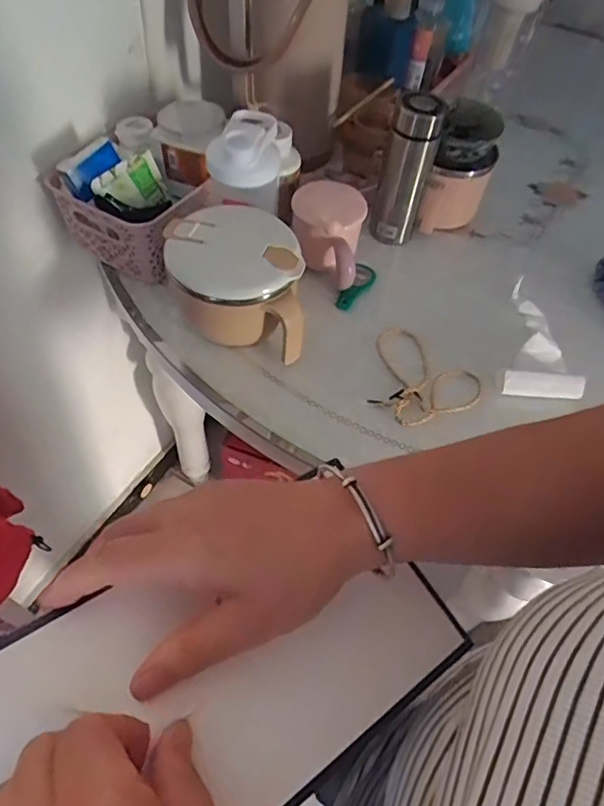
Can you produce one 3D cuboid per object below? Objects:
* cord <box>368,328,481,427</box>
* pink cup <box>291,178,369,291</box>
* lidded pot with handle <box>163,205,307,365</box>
[{"bbox_3d":[0.134,-0.029,0.696,0.133,0.011,0.142,2,54,-3],"label":"cord"},{"bbox_3d":[0.034,-0.244,0.782,0.102,0.094,0.122,9,54,2],"label":"pink cup"},{"bbox_3d":[-0.081,-0.149,0.703,0.161,0.110,0.189,1,54,-4],"label":"lidded pot with handle"}]

